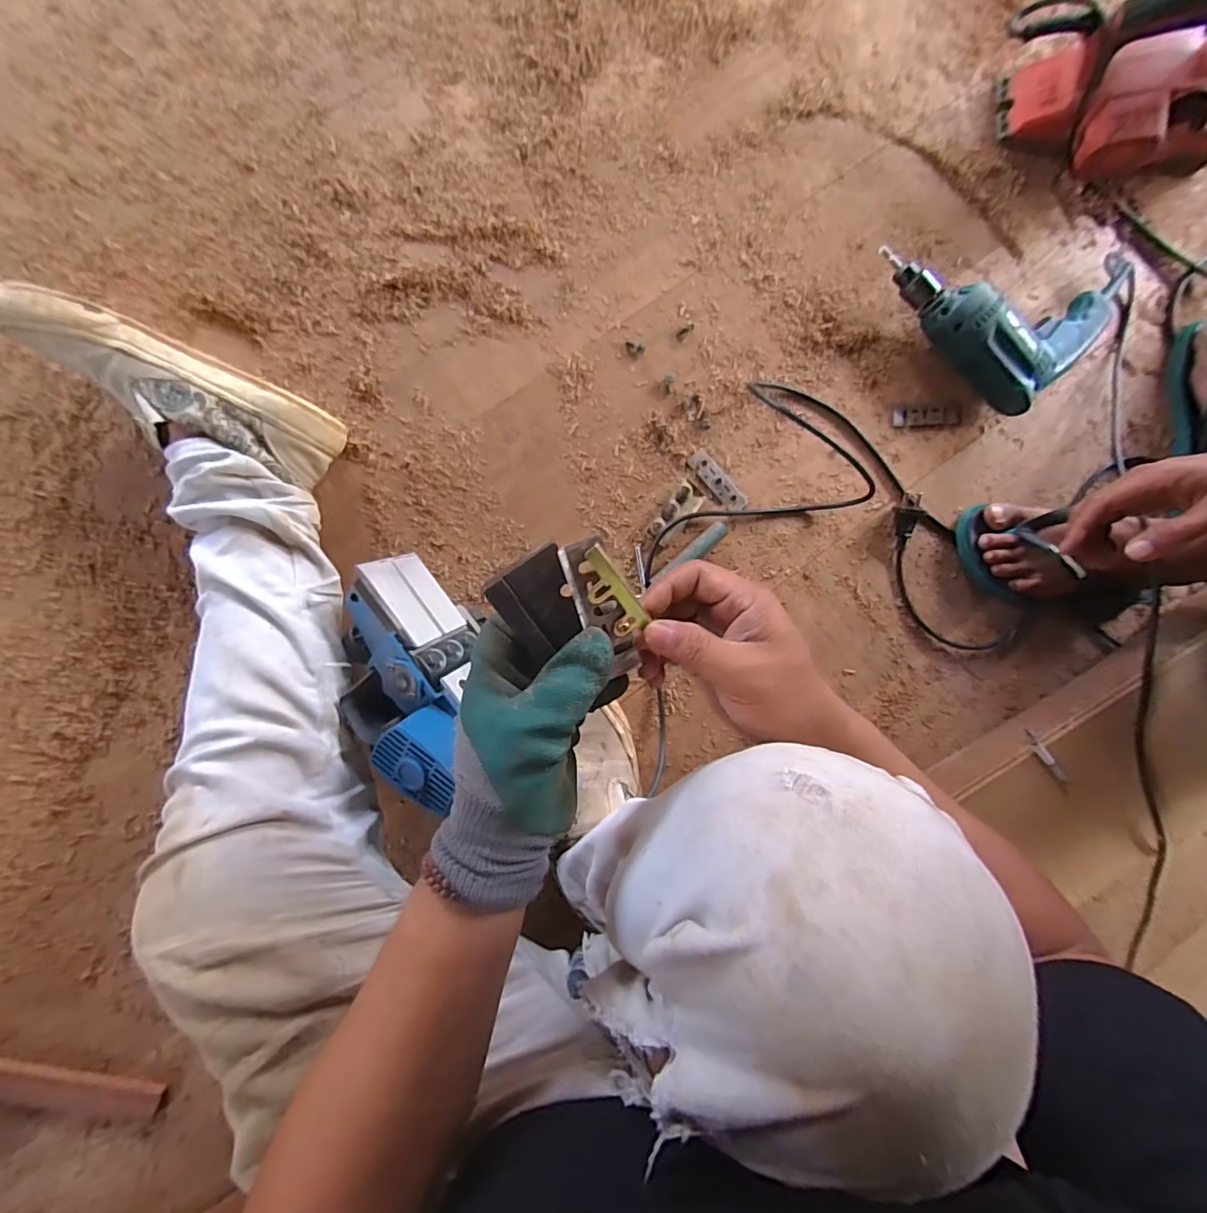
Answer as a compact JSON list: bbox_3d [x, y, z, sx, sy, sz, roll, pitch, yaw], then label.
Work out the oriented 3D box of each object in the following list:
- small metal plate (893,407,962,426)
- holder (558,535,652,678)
[{"bbox_3d":[0.386,-0.226,0.621,0.084,0.005,0.021,-2,90,-6],"label":"small metal plate"},{"bbox_3d":[0.002,0.000,0.288,0.033,0.009,0.079,-30,112,-5],"label":"holder"}]

